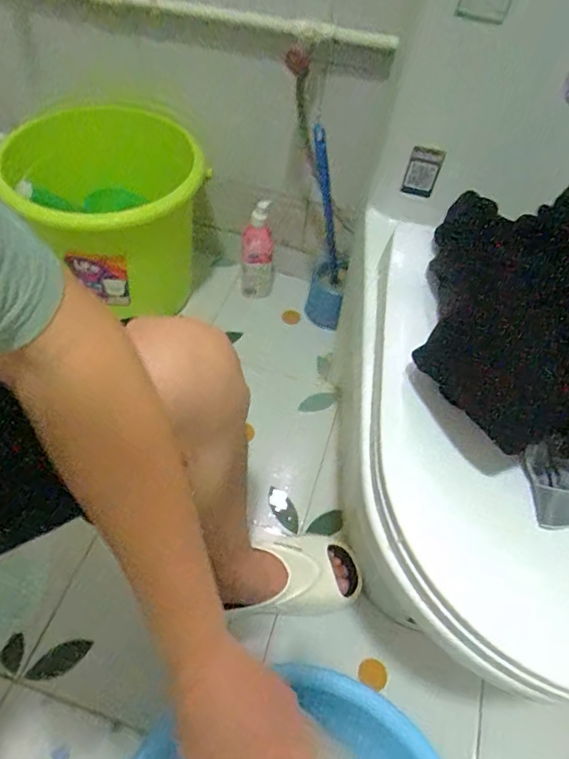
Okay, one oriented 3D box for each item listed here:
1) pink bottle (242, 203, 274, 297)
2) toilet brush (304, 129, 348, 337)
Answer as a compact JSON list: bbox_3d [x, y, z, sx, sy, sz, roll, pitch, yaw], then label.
[{"bbox_3d":[-0.054,-0.260,1.017,0.069,0.204,0.057,1,53,-4],"label":"pink bottle"},{"bbox_3d":[0.080,-0.244,0.914,0.102,0.374,0.102,5,53,-1],"label":"toilet brush"}]

